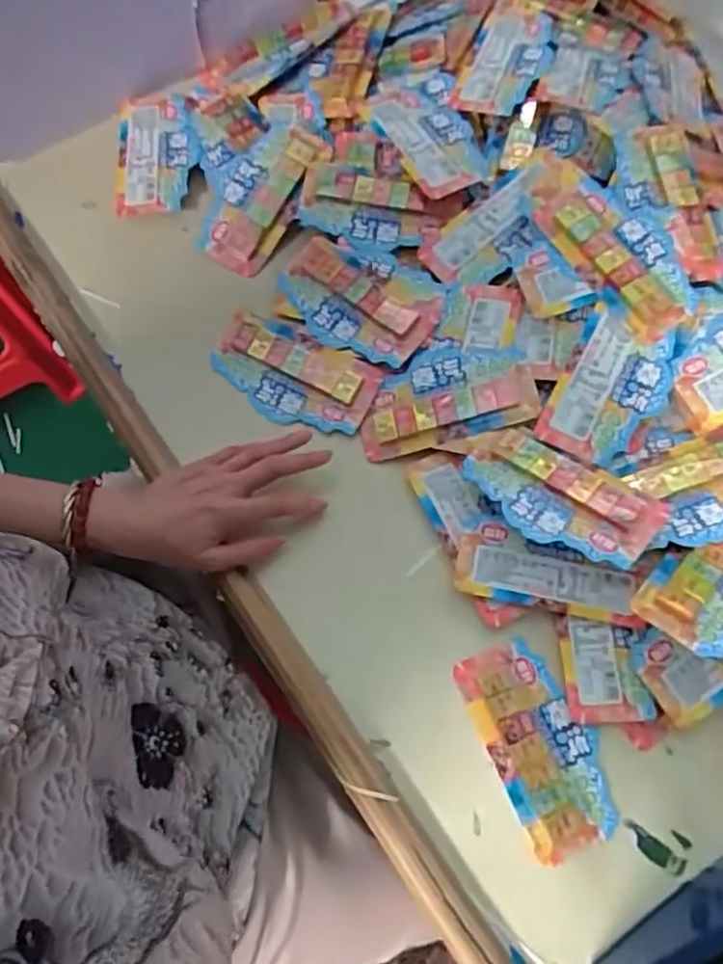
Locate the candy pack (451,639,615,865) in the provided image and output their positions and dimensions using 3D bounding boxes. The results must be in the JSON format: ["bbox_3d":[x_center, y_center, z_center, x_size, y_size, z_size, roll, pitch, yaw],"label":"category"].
[{"bbox_3d":[0.129,0.189,0.503,0.070,0.010,0.144,-21,71,-9],"label":"candy pack"}]

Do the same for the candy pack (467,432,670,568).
[{"bbox_3d":[0.145,0.010,0.521,0.143,0.013,0.070,31,71,26],"label":"candy pack"}]

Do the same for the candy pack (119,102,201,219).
[{"bbox_3d":[-0.200,-0.322,0.684,0.079,0.009,0.136,-6,69,-3],"label":"candy pack"}]

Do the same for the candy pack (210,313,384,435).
[{"bbox_3d":[-0.060,-0.092,0.606,0.144,0.010,0.079,28,91,10],"label":"candy pack"}]

